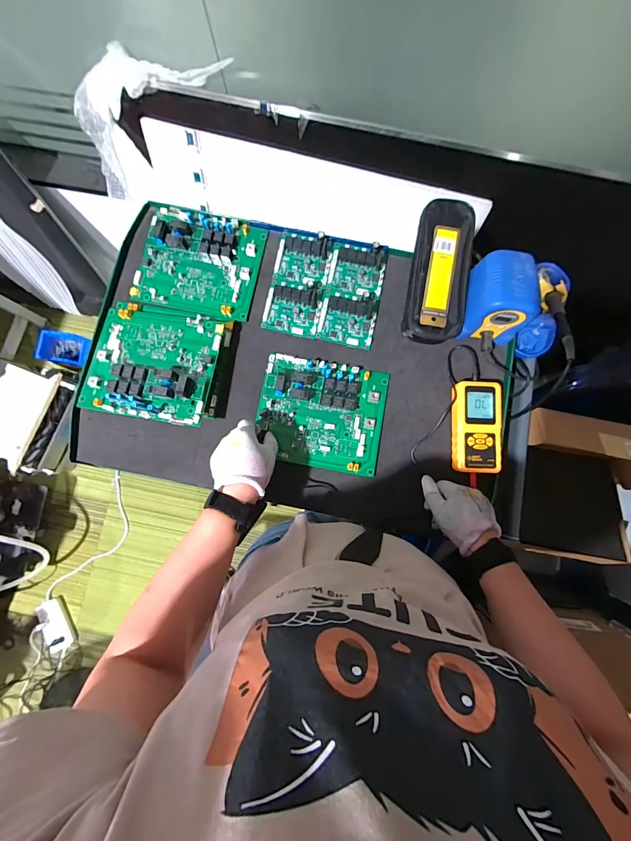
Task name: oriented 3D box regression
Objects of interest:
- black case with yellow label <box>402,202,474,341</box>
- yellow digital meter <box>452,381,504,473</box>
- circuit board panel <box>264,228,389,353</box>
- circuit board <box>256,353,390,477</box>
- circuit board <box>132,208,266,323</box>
[{"bbox_3d":[0.204,-0.245,0.549,0.092,0.044,0.229,8,83,1],"label":"black case with yellow label"},{"bbox_3d":[0.258,0.009,0.525,0.073,0.025,0.144,2,83,1],"label":"yellow digital meter"},{"bbox_3d":[0.019,-0.227,0.565,0.186,0.020,0.178,12,83,2],"label":"circuit board panel"},{"bbox_3d":[0.010,-0.013,0.529,0.200,0.027,0.171,10,83,2],"label":"circuit board"},{"bbox_3d":[-0.199,-0.272,0.569,0.201,0.021,0.173,11,83,2],"label":"circuit board"}]

